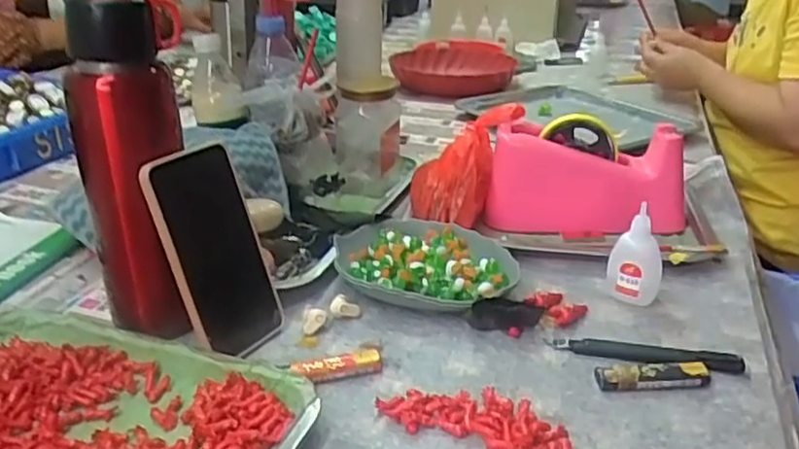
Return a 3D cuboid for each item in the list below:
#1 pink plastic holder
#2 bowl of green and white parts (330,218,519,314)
[{"bbox_3d":[0.196,-0.044,0.717,0.199,0.103,0.067,3,26,4],"label":"pink plastic holder"},{"bbox_3d":[0.021,0.038,0.625,0.164,0.037,0.114,8,27,13],"label":"bowl of green and white parts"}]

